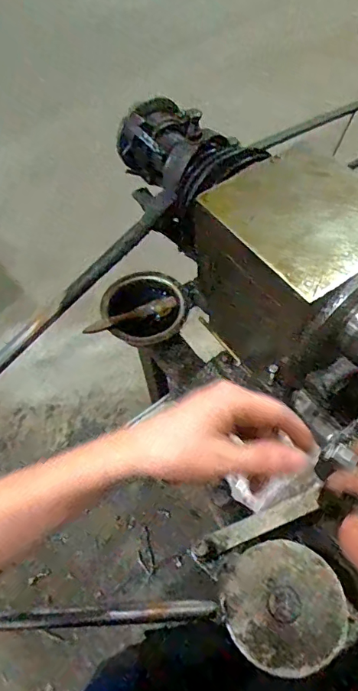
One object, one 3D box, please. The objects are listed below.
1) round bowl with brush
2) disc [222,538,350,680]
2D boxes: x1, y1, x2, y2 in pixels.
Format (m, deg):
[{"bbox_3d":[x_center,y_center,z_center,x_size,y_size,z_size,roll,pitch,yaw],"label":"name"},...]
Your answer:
[{"bbox_3d":[-0.055,-0.060,0.717,0.134,0.050,0.126,-2,58,3],"label":"round bowl with brush"},{"bbox_3d":[0.089,0.218,0.389,0.096,0.010,0.094,-2,58,3],"label":"disc"}]

